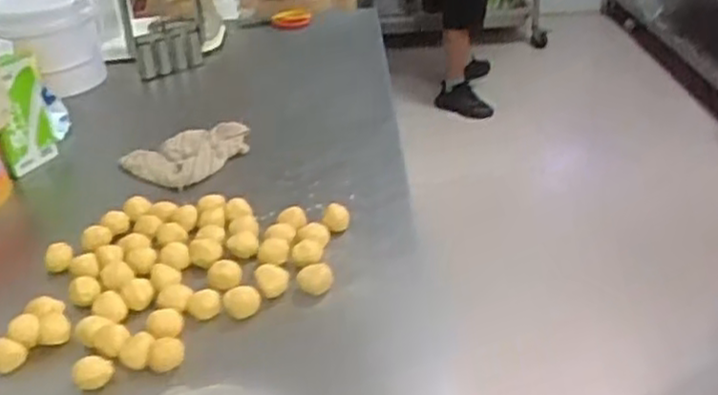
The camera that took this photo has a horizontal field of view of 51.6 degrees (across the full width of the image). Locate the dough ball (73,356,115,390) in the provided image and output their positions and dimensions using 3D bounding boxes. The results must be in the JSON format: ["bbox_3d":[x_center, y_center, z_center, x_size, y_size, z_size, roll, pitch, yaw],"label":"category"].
[{"bbox_3d":[-0.312,0.207,0.871,0.038,0.035,0.043,-29,39,-35],"label":"dough ball"}]

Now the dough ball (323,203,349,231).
[{"bbox_3d":[-0.034,0.030,1.112,0.039,0.033,0.031,-5,31,-1],"label":"dough ball"}]

